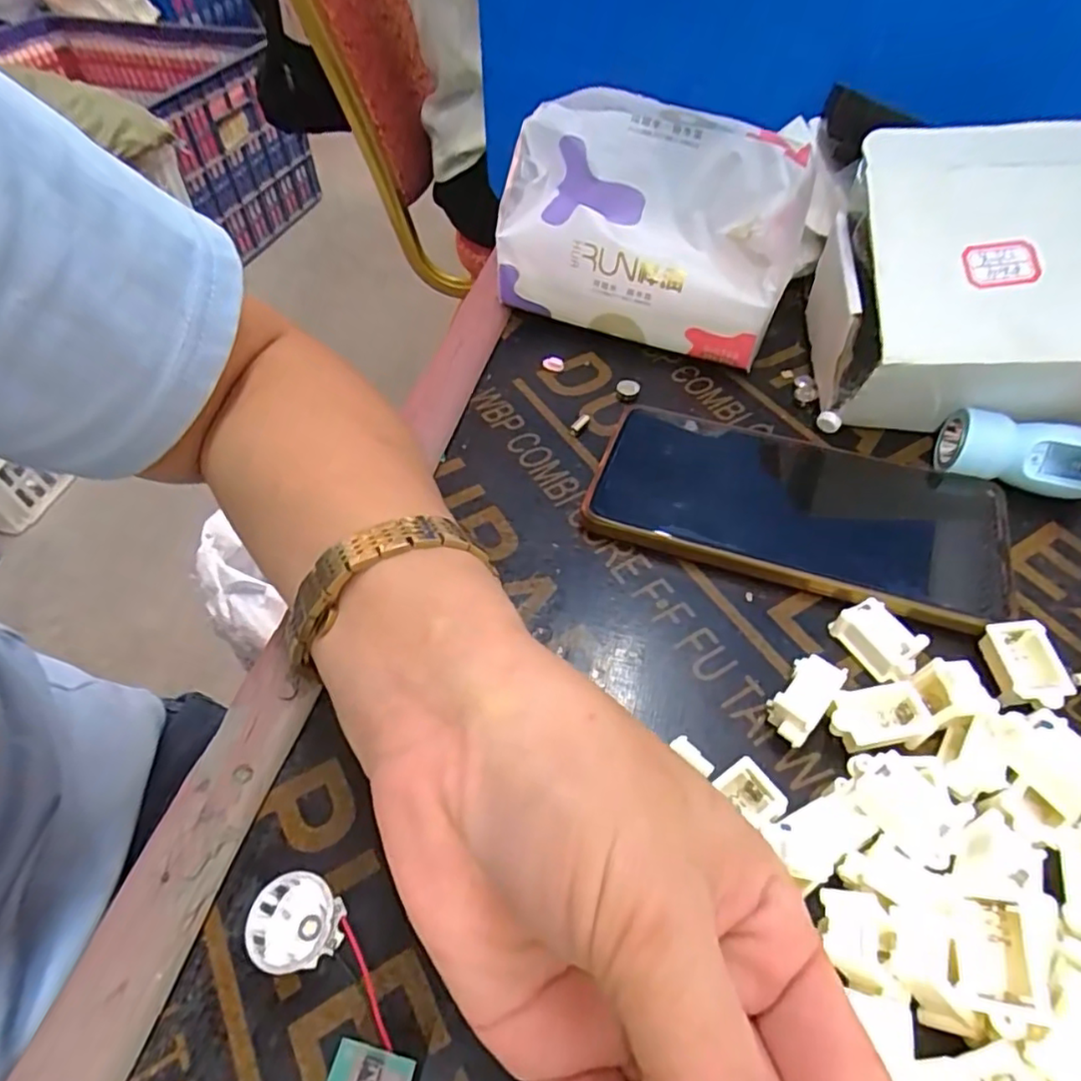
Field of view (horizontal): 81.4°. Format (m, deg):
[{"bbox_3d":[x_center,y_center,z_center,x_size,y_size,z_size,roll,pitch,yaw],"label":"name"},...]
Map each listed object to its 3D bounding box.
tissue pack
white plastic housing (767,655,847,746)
[{"bbox_3d":[0.054,-0.154,0.319,0.143,0.101,0.057,18,54,15],"label":"tissue pack"},{"bbox_3d":[0.087,0.053,0.208,0.015,0.017,0.028,35,60,25],"label":"white plastic housing"}]

